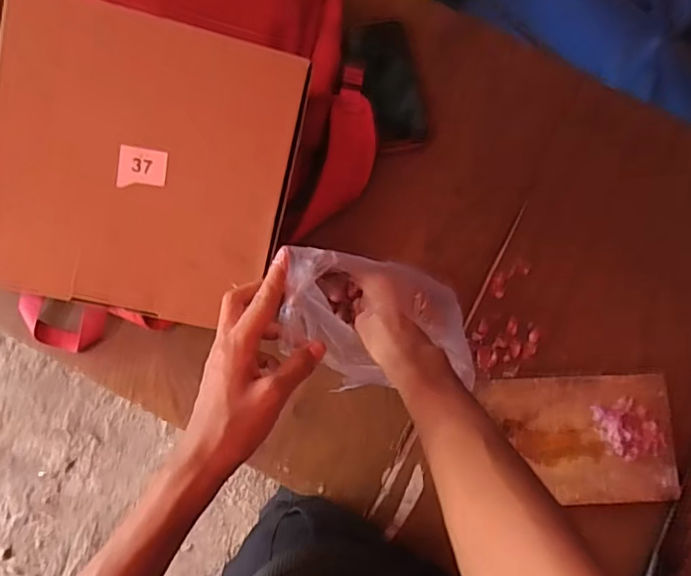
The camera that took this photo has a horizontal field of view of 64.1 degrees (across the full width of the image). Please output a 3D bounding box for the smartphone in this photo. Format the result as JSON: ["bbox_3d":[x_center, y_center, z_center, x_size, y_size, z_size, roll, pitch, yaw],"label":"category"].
[{"bbox_3d":[0.052,-0.248,0.666,0.074,0.016,0.163,-14,83,-4],"label":"smartphone"}]

